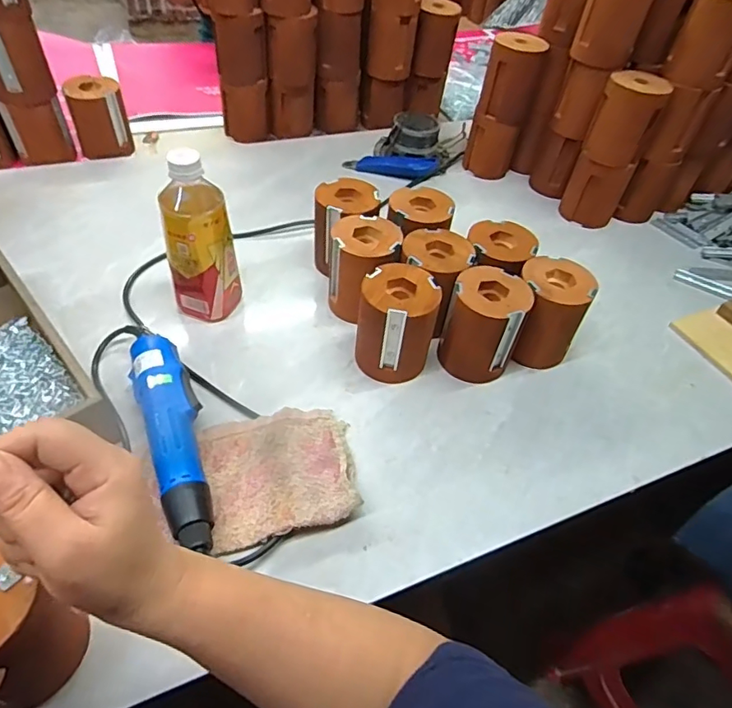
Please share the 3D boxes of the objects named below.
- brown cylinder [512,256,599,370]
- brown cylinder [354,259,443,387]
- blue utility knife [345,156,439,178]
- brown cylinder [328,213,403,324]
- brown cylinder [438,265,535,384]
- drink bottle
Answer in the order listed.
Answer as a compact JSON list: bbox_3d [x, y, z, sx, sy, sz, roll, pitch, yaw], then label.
[{"bbox_3d":[0.196,-0.039,0.567,0.073,0.103,0.082,19,49,12],"label":"brown cylinder"},{"bbox_3d":[0.032,-0.028,0.536,0.075,0.101,0.073,3,48,-3],"label":"brown cylinder"},{"bbox_3d":[0.042,-0.310,0.842,0.151,0.021,0.041,9,48,3],"label":"blue utility knife"},{"bbox_3d":[-0.005,-0.096,0.594,0.079,0.094,0.081,3,48,-3],"label":"brown cylinder"},{"bbox_3d":[0.125,-0.029,0.548,0.077,0.099,0.073,23,50,15],"label":"brown cylinder"},{"bbox_3d":[-0.176,-0.114,0.543,0.071,0.183,0.054,-11,50,-15],"label":"drink bottle"}]

